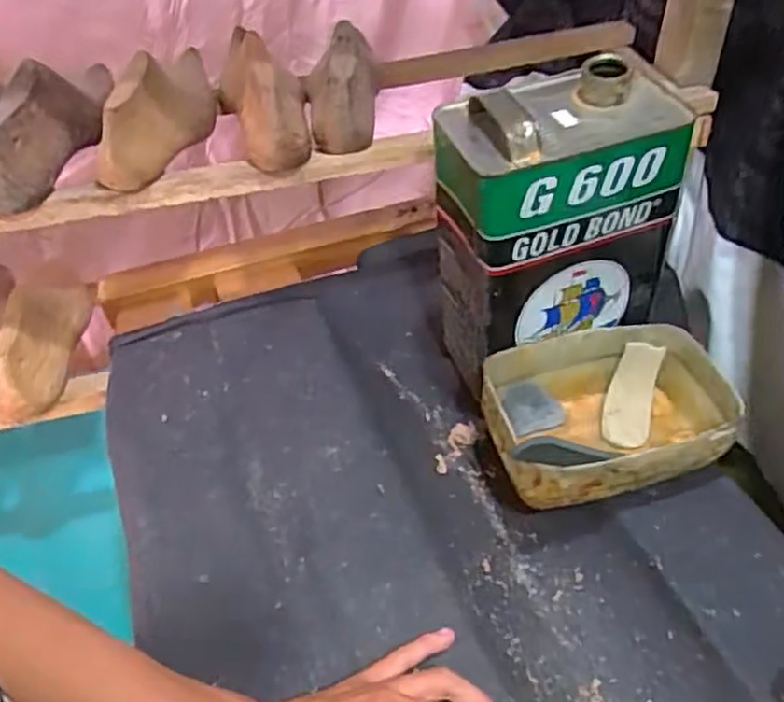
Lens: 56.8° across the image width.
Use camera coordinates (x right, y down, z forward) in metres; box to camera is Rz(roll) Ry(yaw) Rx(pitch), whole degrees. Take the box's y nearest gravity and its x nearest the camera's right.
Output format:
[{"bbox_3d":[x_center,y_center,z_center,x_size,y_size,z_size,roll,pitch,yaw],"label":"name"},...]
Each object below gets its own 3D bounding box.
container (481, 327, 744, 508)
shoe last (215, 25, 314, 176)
[{"bbox_3d":[0.168,0.050,0.571,0.189,0.076,0.128,-11,44,-9],"label":"container"},{"bbox_3d":[-0.115,-0.223,0.637,0.053,0.072,0.174,-15,44,-15],"label":"shoe last"}]

